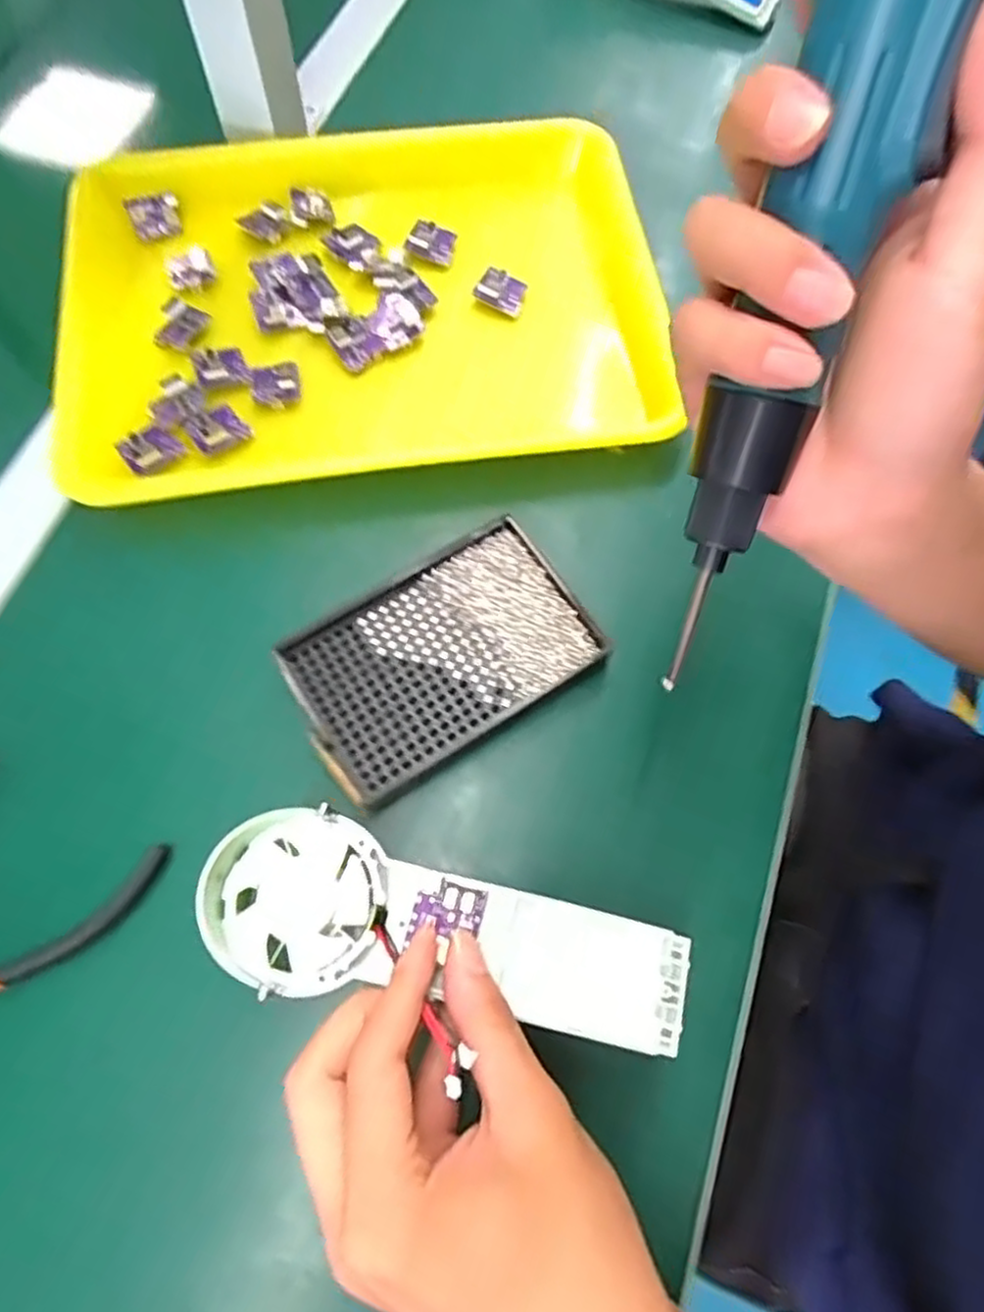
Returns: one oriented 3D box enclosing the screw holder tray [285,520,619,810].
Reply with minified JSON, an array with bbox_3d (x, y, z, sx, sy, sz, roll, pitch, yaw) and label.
[{"bbox_3d":[-0.025,-0.001,0.345,0.137,0.021,0.091,-32,74,-11],"label":"screw holder tray"}]

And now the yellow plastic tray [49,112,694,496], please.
[{"bbox_3d":[-0.075,-0.205,0.414,0.342,0.034,0.242,-8,71,-3],"label":"yellow plastic tray"}]

